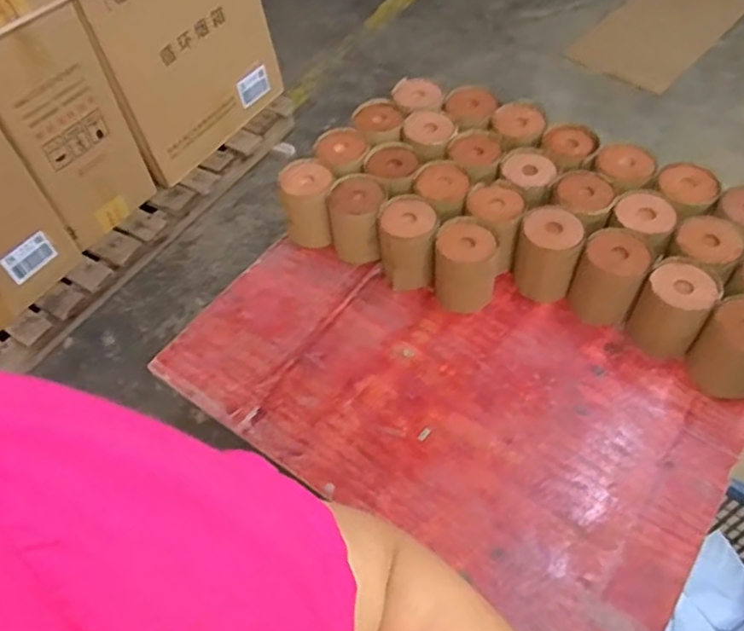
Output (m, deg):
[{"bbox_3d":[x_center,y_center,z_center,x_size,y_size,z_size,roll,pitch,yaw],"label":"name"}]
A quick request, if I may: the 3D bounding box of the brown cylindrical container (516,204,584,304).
[{"bbox_3d":[0.243,-0.084,0.880,0.079,0.106,0.089,9,56,11],"label":"brown cylindrical container"}]

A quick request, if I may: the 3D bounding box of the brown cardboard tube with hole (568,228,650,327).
[{"bbox_3d":[0.317,-0.048,0.847,0.081,0.106,0.085,22,59,20],"label":"brown cardboard tube with hole"}]

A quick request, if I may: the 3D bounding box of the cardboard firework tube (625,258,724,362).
[{"bbox_3d":[0.387,-0.003,0.817,0.084,0.103,0.086,-2,54,3],"label":"cardboard firework tube"}]

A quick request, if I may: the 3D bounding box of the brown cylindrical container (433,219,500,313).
[{"bbox_3d":[0.131,-0.067,0.879,0.081,0.108,0.084,-2,54,3],"label":"brown cylindrical container"}]

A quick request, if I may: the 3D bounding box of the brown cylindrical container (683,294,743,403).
[{"bbox_3d":[0.449,0.043,0.776,0.086,0.109,0.081,-2,54,3],"label":"brown cylindrical container"}]

